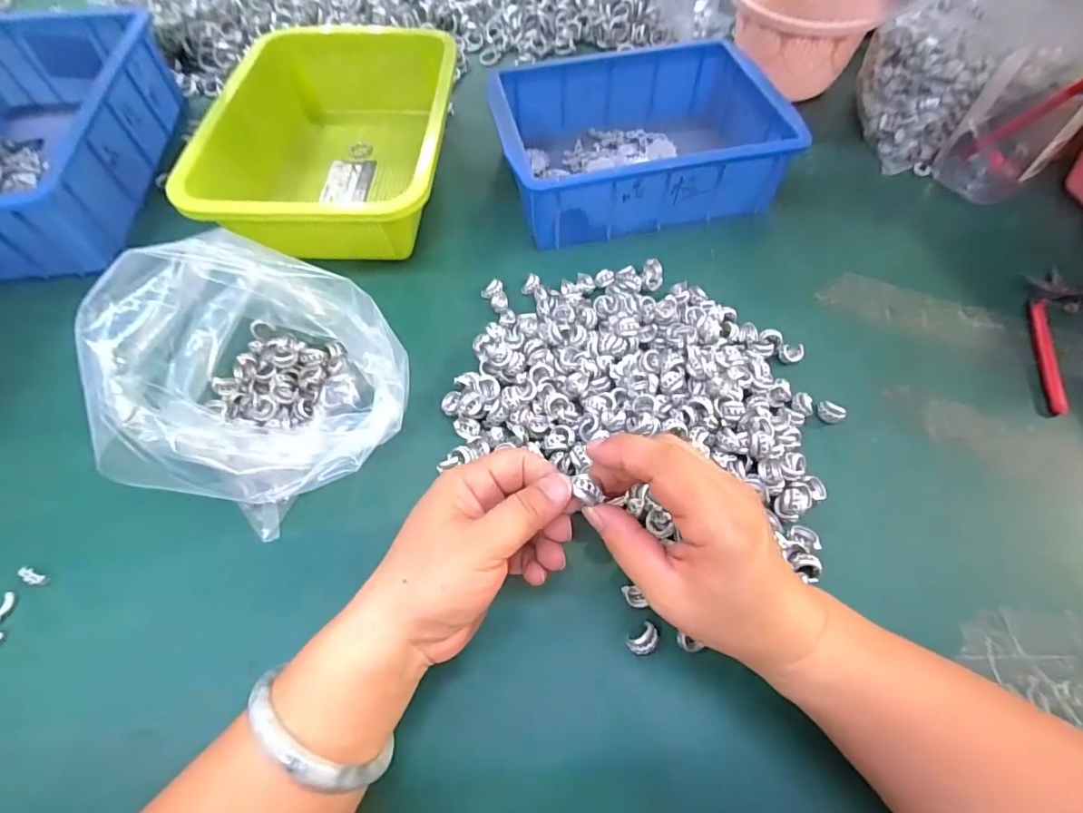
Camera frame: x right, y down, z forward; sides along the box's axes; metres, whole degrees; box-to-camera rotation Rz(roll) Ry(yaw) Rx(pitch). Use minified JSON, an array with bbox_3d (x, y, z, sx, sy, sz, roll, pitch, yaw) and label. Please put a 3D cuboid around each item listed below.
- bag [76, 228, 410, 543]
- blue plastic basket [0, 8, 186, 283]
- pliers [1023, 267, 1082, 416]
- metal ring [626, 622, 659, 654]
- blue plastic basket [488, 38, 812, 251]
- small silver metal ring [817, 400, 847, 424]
[{"bbox_3d":[-0.176,-0.013,0.298,0.156,0.140,0.138,24,62,14],"label":"bag"},{"bbox_3d":[-0.472,-0.237,0.456,0.199,0.080,0.293,-7,59,-4],"label":"blue plastic basket"},{"bbox_3d":[0.422,-0.059,0.390,0.144,0.013,0.118,-11,60,-6],"label":"pliers"},{"bbox_3d":[0.057,0.130,0.283,0.017,0.010,0.013,-34,65,-18],"label":"metal ring"},{"bbox_3d":[0.083,-0.243,0.468,0.233,0.074,0.168,-12,60,-7],"label":"blue plastic basket"},{"bbox_3d":[0.204,0.003,0.358,0.017,0.011,0.013,37,66,20],"label":"small silver metal ring"}]

